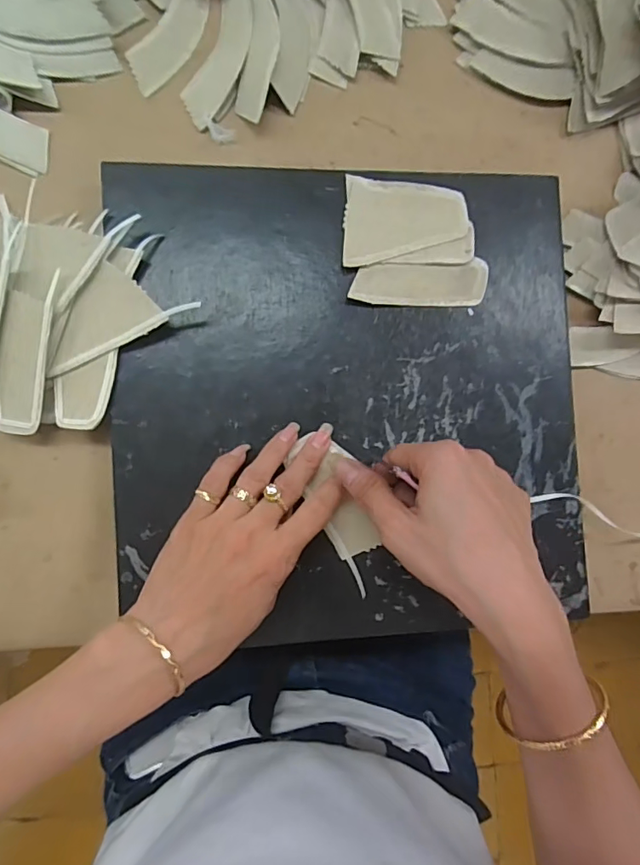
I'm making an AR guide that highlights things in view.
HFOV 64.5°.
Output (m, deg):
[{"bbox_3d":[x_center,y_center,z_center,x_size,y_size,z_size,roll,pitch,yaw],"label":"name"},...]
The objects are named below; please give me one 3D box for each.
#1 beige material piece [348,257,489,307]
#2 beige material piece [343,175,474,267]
[{"bbox_3d":[0.067,-0.098,0.336,0.093,0.005,0.030,-7,90,-7],"label":"beige material piece"},{"bbox_3d":[0.059,-0.138,0.336,0.087,0.006,0.055,-1,89,-7],"label":"beige material piece"}]

